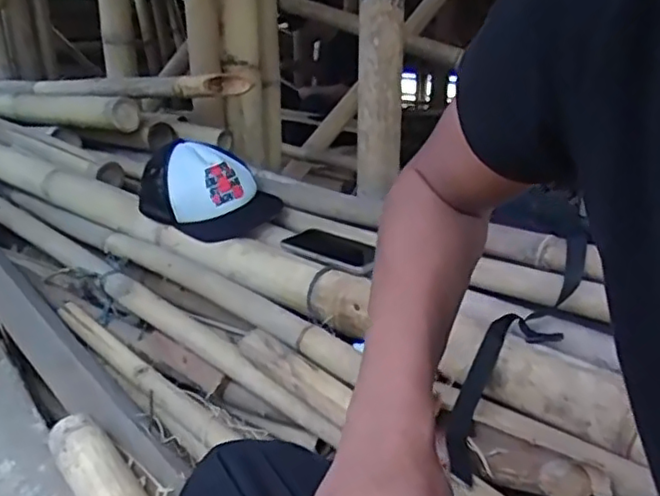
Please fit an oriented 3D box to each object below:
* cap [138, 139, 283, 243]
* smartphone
[{"bbox_3d":[-0.226,-0.111,1.111,0.268,0.133,0.159,15,21,30],"label":"cap"},{"bbox_3d":[0.000,0.000,0.953,0.165,0.008,0.070,16,40,35],"label":"smartphone"}]

